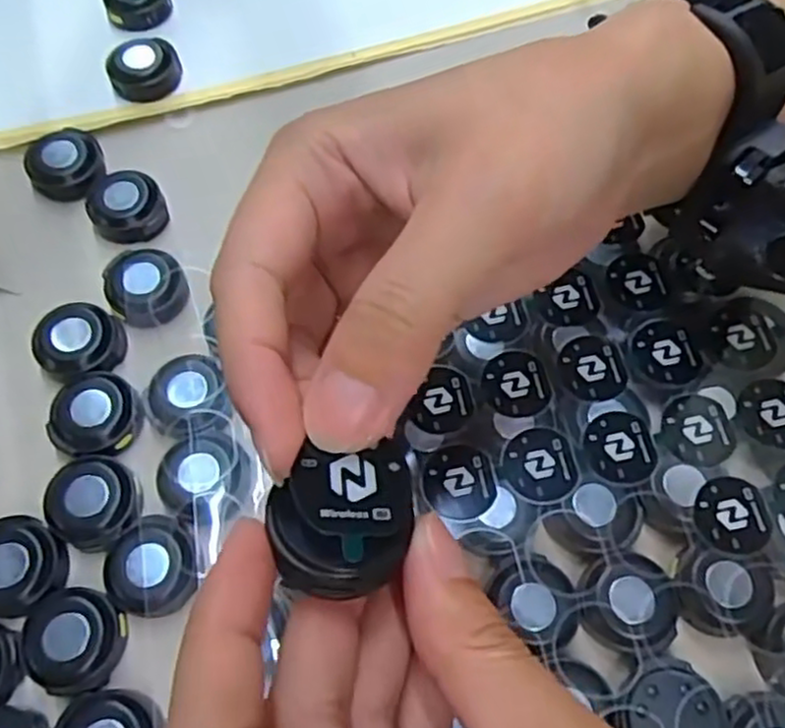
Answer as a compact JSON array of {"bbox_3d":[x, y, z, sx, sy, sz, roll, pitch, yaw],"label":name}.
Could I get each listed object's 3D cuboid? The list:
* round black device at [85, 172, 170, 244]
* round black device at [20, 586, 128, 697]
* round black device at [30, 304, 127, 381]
[{"bbox_3d":[-0.107,-0.063,0.287,0.028,0.012,0.027,0,66,1],"label":"round black device"},{"bbox_3d":[-0.100,0.085,0.220,0.032,0.007,0.029,28,69,13],"label":"round black device"},{"bbox_3d":[-0.115,-0.009,0.260,0.030,0.010,0.027,-26,68,-10],"label":"round black device"}]

